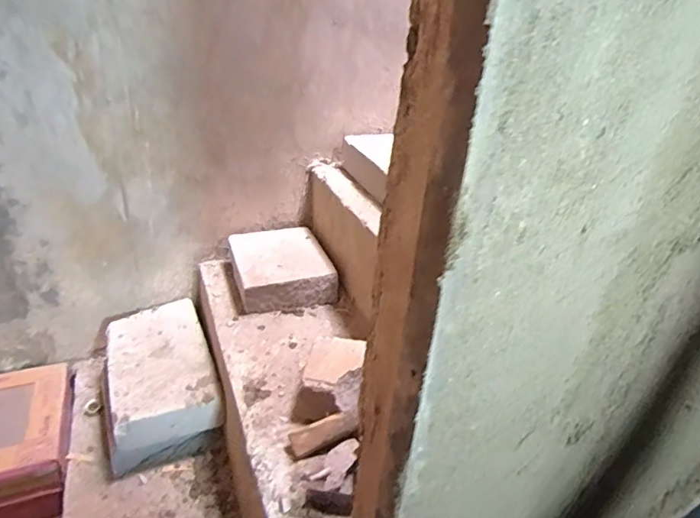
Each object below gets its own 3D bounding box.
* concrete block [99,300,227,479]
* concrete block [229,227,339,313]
[{"bbox_3d":[-0.421,0.257,1.104,0.213,0.140,0.370,-8,31,-24],"label":"concrete block"},{"bbox_3d":[-0.163,0.013,1.170,0.207,0.076,0.261,-4,30,-18],"label":"concrete block"}]

